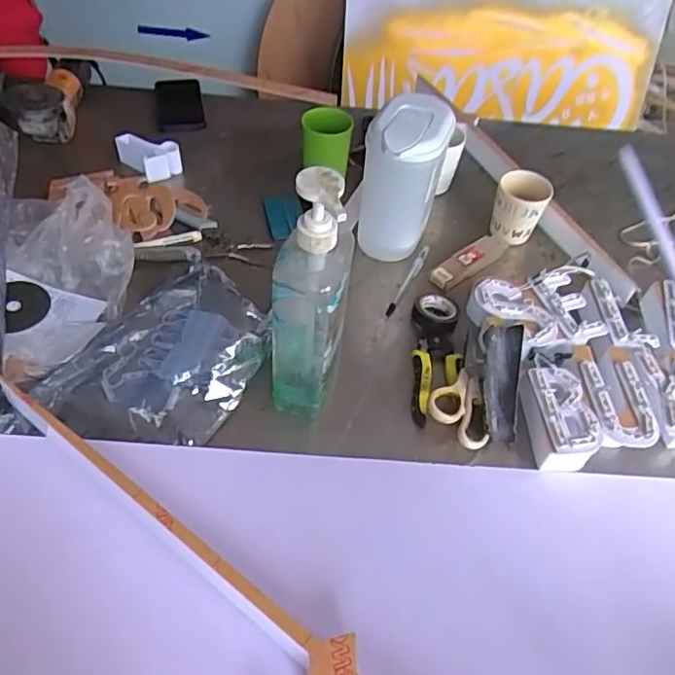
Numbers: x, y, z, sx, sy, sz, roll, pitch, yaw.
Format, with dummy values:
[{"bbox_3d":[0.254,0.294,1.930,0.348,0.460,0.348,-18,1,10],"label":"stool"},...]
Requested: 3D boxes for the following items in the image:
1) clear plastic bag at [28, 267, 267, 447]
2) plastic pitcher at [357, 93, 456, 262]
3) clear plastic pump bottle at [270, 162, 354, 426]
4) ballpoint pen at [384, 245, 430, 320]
[{"bbox_3d":[-0.192,0.029,0.661,0.181,0.053,0.235,38,56,25],"label":"clear plastic bag"},{"bbox_3d":[0.083,-0.199,0.790,0.097,0.192,0.136,12,49,4],"label":"plastic pitcher"},{"bbox_3d":[-0.027,-0.022,0.570,0.067,0.281,0.065,9,49,2],"label":"clear plastic pump bottle"},{"bbox_3d":[0.095,-0.078,0.808,0.011,0.017,0.148,22,49,13],"label":"ballpoint pen"}]

